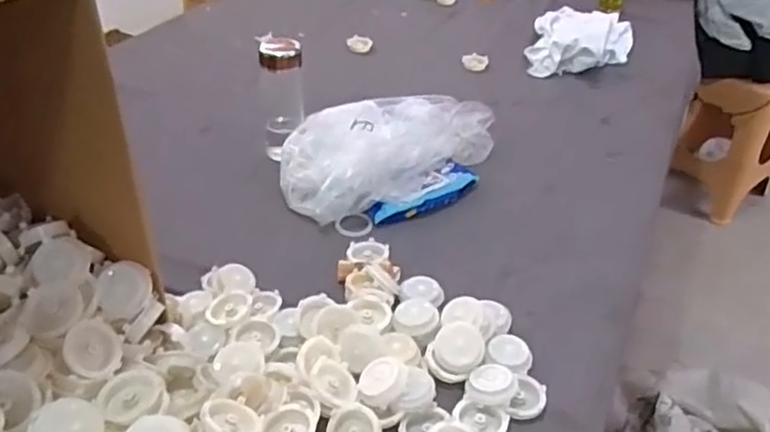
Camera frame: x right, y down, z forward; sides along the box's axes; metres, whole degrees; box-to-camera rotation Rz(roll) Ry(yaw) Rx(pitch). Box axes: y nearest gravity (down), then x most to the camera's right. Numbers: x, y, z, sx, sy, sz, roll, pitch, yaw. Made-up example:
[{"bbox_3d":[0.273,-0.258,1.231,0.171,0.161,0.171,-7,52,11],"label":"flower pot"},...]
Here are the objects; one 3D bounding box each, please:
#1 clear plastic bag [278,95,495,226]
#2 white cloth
[{"bbox_3d":[0.005,-0.126,1.142,0.233,0.084,0.434,30,45,31],"label":"clear plastic bag"},{"bbox_3d":[0.468,-0.428,1.580,0.236,0.069,0.375,13,38,13],"label":"white cloth"}]

